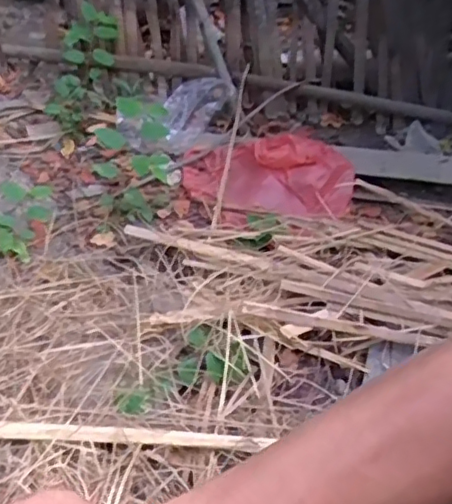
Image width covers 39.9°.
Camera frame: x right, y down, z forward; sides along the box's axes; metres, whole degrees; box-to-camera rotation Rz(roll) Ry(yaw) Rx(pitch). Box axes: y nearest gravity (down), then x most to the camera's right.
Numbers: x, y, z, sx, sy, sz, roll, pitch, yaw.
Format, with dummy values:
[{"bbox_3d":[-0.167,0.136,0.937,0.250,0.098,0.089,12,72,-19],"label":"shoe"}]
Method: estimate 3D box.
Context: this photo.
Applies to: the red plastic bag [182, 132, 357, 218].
[{"bbox_3d":[0.089,-0.173,1.469,0.410,0.132,0.233,11,38,12],"label":"red plastic bag"}]

